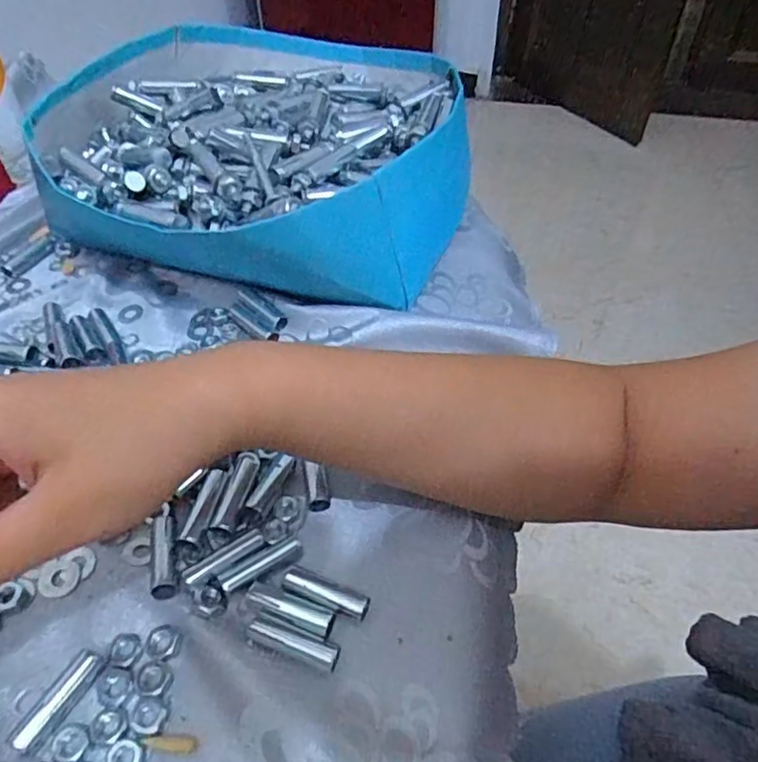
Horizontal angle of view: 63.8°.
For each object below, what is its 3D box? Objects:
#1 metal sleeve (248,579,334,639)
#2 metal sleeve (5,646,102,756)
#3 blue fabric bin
[{"bbox_3d":[-0.039,0.098,0.263,0.040,0.007,0.011,19,50,17],"label":"metal sleeve"},{"bbox_3d":[-0.126,0.124,0.238,0.012,0.009,0.039,22,51,19],"label":"metal sleeve"},{"bbox_3d":[-0.086,-0.170,0.457,0.276,0.092,0.268,0,47,0],"label":"blue fabric bin"}]

